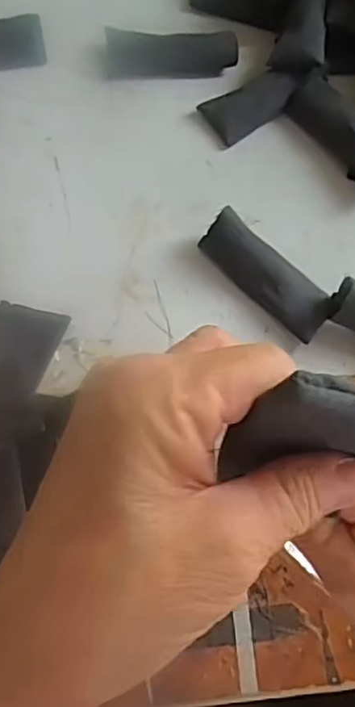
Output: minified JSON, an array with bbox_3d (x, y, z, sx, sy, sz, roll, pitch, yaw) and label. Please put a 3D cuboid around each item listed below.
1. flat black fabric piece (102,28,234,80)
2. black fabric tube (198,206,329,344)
[{"bbox_3d":[-0.004,-0.249,0.504,0.106,0.015,0.038,-1,69,-3],"label":"flat black fabric piece"},{"bbox_3d":[0.063,-0.055,0.421,0.036,0.030,0.100,-42,77,-16],"label":"black fabric tube"}]

